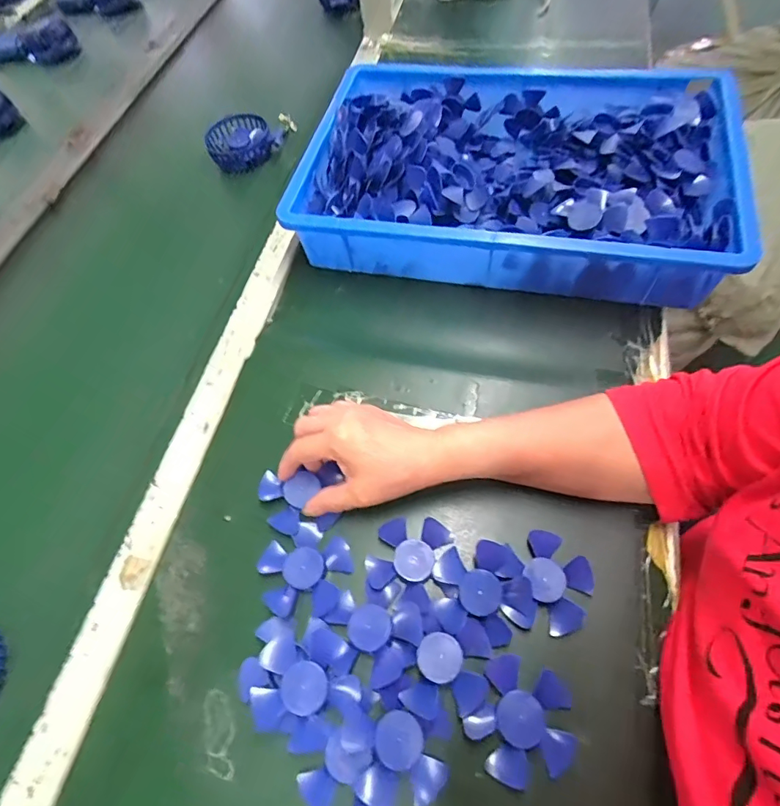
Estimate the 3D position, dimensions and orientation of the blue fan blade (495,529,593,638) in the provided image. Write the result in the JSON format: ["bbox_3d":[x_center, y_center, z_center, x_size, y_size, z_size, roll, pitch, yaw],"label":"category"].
[{"bbox_3d":[0.116,0.133,0.350,0.065,0.013,0.069,19,65,14],"label":"blue fan blade"}]

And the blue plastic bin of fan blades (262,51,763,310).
[{"bbox_3d":[0.134,-0.256,0.528,0.419,0.105,0.281,11,63,10],"label":"blue plastic bin of fan blades"}]

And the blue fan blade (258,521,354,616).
[{"bbox_3d":[-0.067,0.131,0.365,0.067,0.010,0.067,25,67,17],"label":"blue fan blade"}]

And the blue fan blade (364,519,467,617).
[{"bbox_3d":[0.017,0.120,0.363,0.069,0.013,0.065,-2,62,3],"label":"blue fan blade"}]

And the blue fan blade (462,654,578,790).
[{"bbox_3d":[0.088,0.211,0.307,0.064,0.012,0.070,26,67,17],"label":"blue fan blade"}]

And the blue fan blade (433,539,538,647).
[{"bbox_3d":[0.067,0.141,0.346,0.069,0.010,0.070,-2,62,3],"label":"blue fan blade"}]

